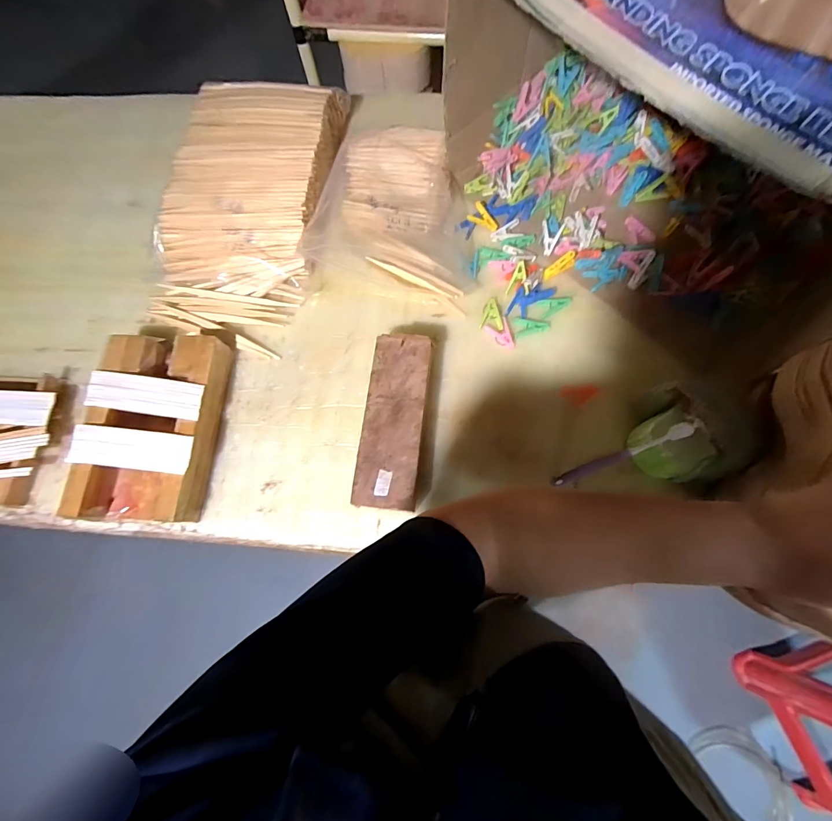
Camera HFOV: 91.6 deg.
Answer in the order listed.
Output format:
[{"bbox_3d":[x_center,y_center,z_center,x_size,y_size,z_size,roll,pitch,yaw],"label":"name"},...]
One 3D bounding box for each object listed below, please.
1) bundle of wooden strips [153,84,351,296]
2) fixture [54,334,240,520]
[{"bbox_3d":[-0.279,-0.392,0.684,0.253,0.074,0.402,11,74,6],"label":"bundle of wooden strips"},{"bbox_3d":[-0.385,0.018,0.595,0.172,0.066,0.276,4,75,4],"label":"fixture"}]

